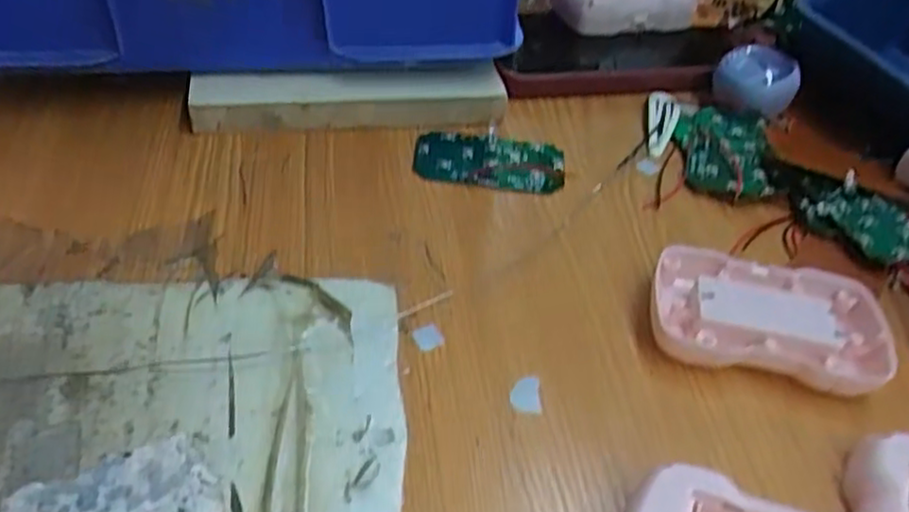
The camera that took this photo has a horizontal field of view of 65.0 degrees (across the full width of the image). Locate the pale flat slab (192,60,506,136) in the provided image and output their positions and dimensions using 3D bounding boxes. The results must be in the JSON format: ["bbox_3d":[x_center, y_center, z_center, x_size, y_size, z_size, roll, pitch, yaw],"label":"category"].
[{"bbox_3d":[-0.052,-0.079,0.365,0.156,0.027,0.026,-2,44,-7],"label":"pale flat slab"}]

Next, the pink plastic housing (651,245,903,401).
[{"bbox_3d":[0.124,0.025,0.284,0.089,0.015,0.052,10,44,5],"label":"pink plastic housing"}]

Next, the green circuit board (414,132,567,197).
[{"bbox_3d":[0.018,-0.047,0.354,0.074,0.008,0.035,6,44,1],"label":"green circuit board"}]

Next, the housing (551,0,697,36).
[{"bbox_3d":[0.103,-0.164,0.456,0.099,0.038,0.050,-11,46,-17],"label":"housing"}]

